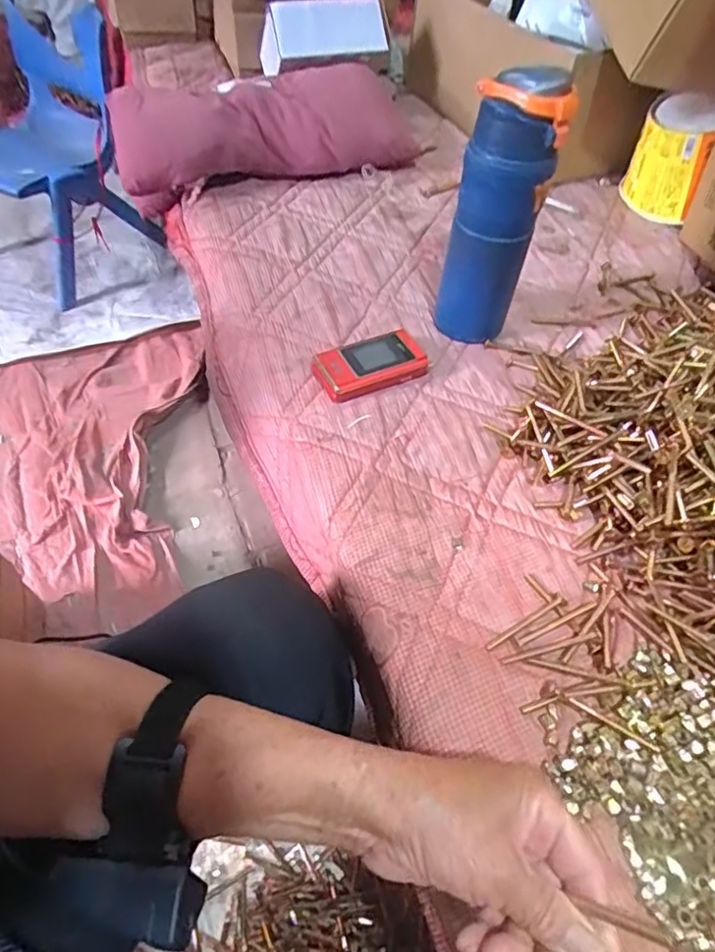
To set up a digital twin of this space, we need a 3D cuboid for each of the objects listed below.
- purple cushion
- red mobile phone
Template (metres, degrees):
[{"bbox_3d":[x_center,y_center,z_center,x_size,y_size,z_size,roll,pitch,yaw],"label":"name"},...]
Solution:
[{"bbox_3d":[-0.092,-0.480,0.791,0.439,0.123,0.178,-27,58,-21],"label":"purple cushion"},{"bbox_3d":[0.014,-0.109,0.552,0.103,0.022,0.059,-19,55,-17],"label":"red mobile phone"}]

